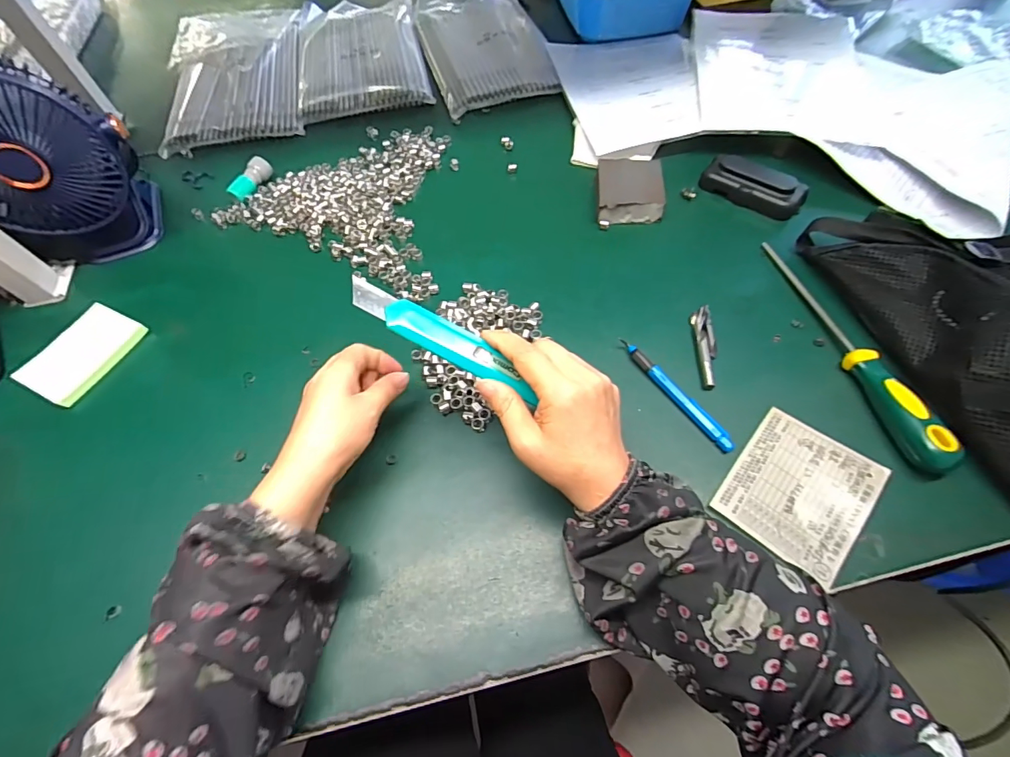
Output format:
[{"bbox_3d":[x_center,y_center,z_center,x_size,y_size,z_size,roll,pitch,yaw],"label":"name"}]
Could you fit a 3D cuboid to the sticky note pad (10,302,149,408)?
[{"bbox_3d":[-0.397,-0.024,0.425,0.065,0.016,0.095,22,64,15],"label":"sticky note pad"}]

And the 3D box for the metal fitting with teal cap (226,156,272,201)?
[{"bbox_3d":[-0.302,-0.237,0.535,0.021,0.020,0.059,15,63,12],"label":"metal fitting with teal cap"}]

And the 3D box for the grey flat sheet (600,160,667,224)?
[{"bbox_3d":[0.138,-0.208,0.499,0.069,0.029,0.091,2,61,5],"label":"grey flat sheet"}]

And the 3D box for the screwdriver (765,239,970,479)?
[{"bbox_3d":[0.292,-0.039,0.380,0.025,0.029,0.244,-10,60,-2],"label":"screwdriver"}]

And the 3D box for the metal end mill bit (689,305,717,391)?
[{"bbox_3d":[0.177,-0.029,0.398,0.018,0.013,0.085,3,61,5],"label":"metal end mill bit"}]

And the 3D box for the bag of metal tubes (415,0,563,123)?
[{"bbox_3d":[-0.035,-0.516,0.681,0.174,0.019,0.331,-13,61,-4],"label":"bag of metal tubes"}]

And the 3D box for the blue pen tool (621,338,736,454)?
[{"bbox_3d":[0.141,0.011,0.374,0.013,0.011,0.122,-31,63,-13],"label":"blue pen tool"}]

